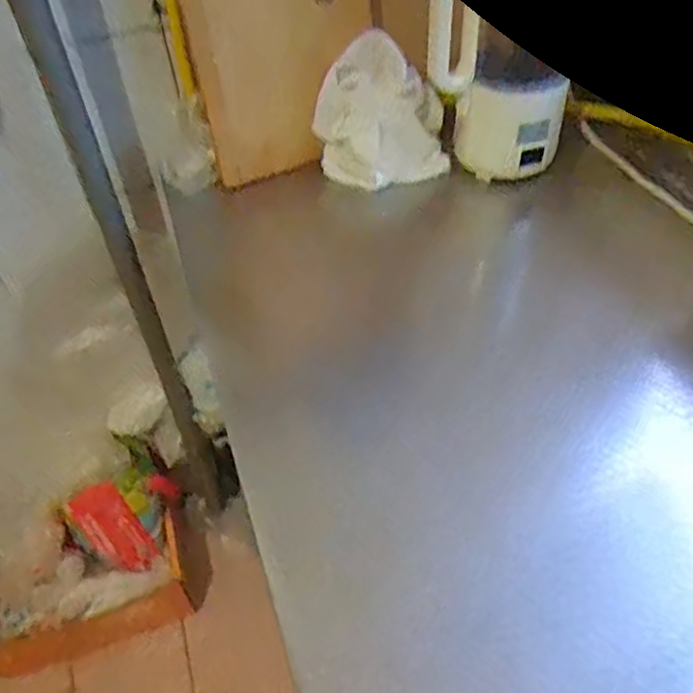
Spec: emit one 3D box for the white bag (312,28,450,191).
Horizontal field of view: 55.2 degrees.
[{"bbox_3d":[0.047,-0.286,0.815,0.160,0.137,0.112,-18,49,-12],"label":"white bag"}]

